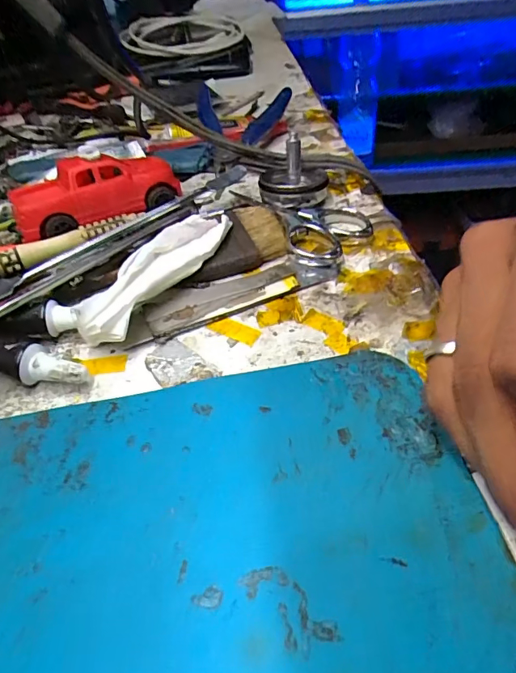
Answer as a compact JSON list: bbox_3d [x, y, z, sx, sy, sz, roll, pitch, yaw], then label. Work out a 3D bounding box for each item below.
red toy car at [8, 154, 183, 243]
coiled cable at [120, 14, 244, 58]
[{"bbox_3d":[-0.095,-0.088,0.269,0.091,0.027,0.049,-23,47,-15],"label":"red toy car"},{"bbox_3d":[-0.090,-0.358,0.556,0.140,0.029,0.148,-3,45,5],"label":"coiled cable"}]

